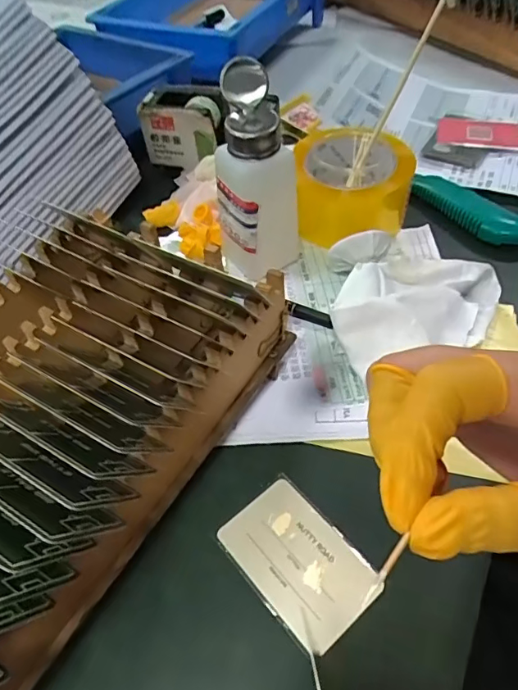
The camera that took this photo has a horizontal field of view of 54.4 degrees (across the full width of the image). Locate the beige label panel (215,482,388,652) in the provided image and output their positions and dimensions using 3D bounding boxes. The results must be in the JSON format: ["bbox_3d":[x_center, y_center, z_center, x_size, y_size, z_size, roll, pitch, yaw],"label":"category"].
[{"bbox_3d":[0.022,0.120,0.285,0.053,0.004,0.084,-36,55,-22],"label":"beige label panel"}]

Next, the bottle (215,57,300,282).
[{"bbox_3d":[-0.001,-0.125,0.391,0.062,0.151,0.057,-2,50,2],"label":"bottle"}]

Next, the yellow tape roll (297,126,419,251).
[{"bbox_3d":[0.083,-0.148,0.464,0.098,0.083,0.098,-2,50,2],"label":"yellow tape roll"}]

